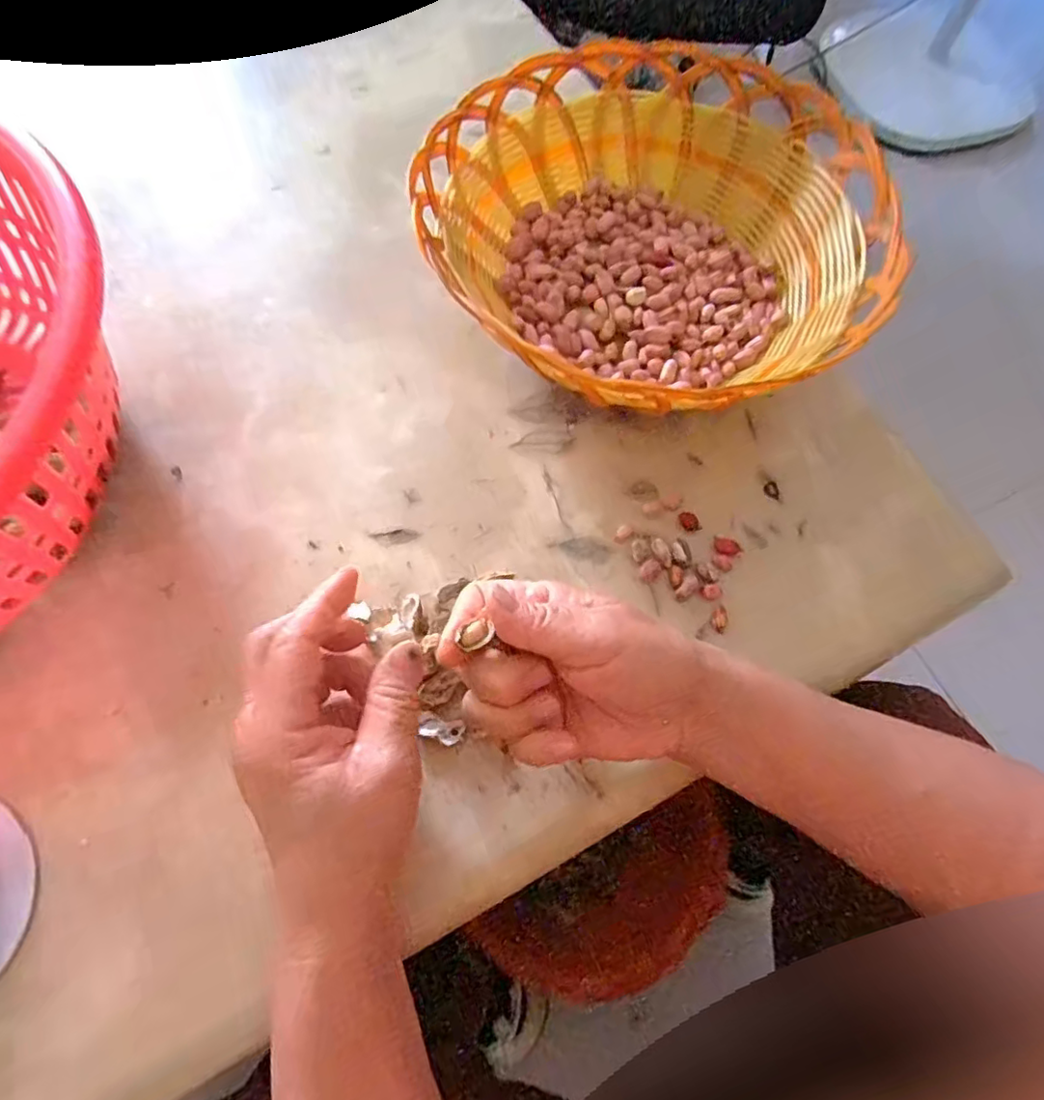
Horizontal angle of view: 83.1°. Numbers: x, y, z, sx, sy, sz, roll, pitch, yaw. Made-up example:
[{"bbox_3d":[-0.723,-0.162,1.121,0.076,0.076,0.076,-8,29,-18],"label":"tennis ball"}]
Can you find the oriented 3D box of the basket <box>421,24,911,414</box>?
[{"bbox_3d":[0.080,-0.186,0.360,0.250,0.087,0.220,32,71,9],"label":"basket"}]

